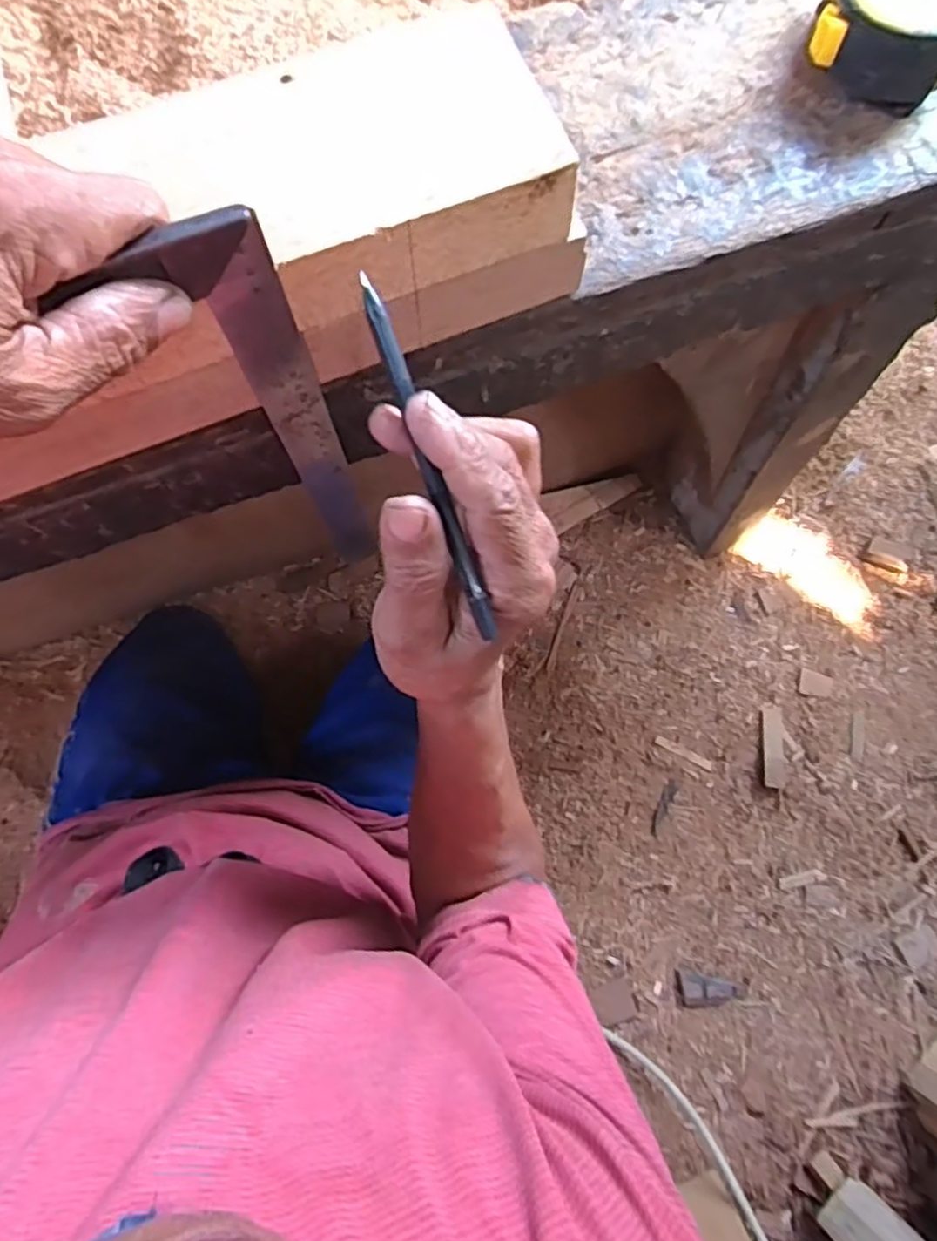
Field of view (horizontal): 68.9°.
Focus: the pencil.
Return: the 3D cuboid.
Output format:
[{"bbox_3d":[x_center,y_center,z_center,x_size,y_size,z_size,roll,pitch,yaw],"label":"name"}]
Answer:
[{"bbox_3d":[-0.014,-0.059,0.258,0.008,0.007,0.135,-20,104,-3],"label":"pencil"}]

